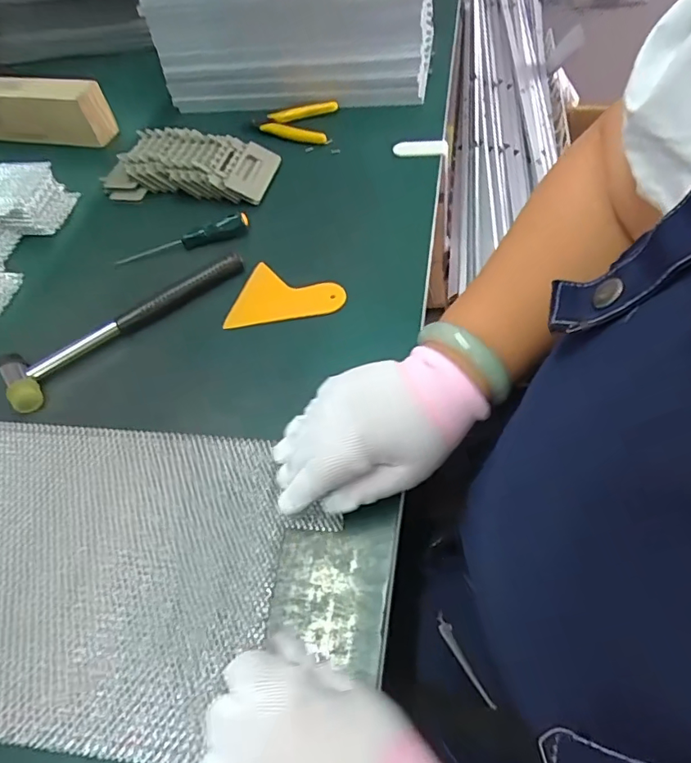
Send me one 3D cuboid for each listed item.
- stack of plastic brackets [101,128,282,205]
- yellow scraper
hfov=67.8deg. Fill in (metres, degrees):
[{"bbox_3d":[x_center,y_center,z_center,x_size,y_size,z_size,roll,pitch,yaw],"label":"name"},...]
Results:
[{"bbox_3d":[-0.179,-0.249,0.597,0.192,0.042,0.082,5,55,12],"label":"stack of plastic brackets"},{"bbox_3d":[-0.051,-0.077,0.474,0.099,0.007,0.073,8,56,10],"label":"yellow scraper"}]

